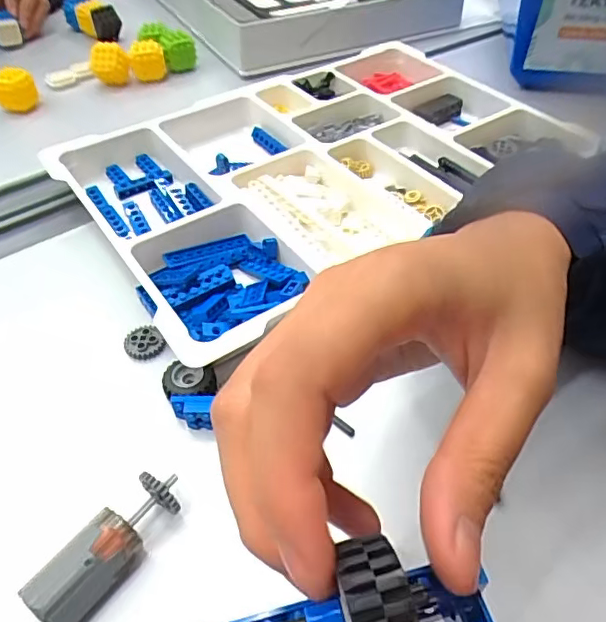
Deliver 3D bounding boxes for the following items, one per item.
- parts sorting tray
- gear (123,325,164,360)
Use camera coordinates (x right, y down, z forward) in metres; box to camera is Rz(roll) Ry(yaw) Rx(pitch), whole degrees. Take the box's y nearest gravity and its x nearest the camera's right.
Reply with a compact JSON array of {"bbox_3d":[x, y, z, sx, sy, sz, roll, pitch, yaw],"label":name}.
[{"bbox_3d":[0.016,-0.120,0.455,0.372,0.043,0.264,-28,51,-23],"label":"parts sorting tray"},{"bbox_3d":[-0.097,0.019,0.341,0.023,0.013,0.020,-13,47,-11],"label":"gear"}]

